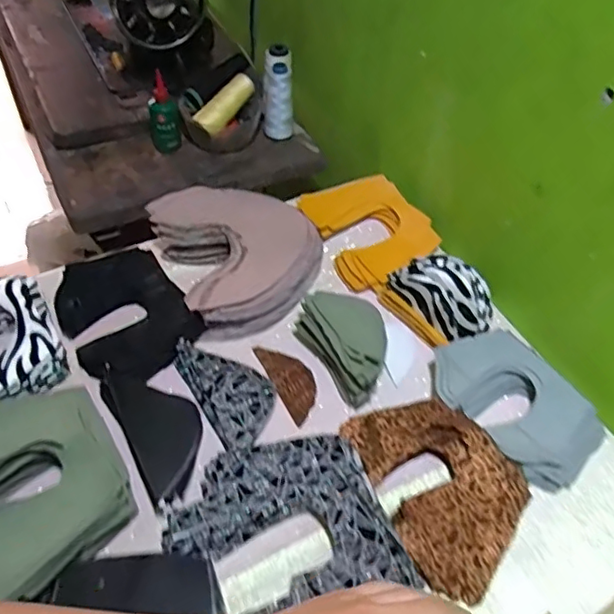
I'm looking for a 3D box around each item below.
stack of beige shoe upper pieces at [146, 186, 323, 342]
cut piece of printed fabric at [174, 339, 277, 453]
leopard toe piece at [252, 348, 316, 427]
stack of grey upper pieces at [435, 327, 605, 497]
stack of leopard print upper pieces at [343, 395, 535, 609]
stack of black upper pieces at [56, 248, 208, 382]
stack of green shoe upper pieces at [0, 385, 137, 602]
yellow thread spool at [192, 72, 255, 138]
[{"bbox_3d":[-0.074,-0.062,0.738,0.184,0.085,0.184,-19,54,-19],"label":"stack of beige shoe upper pieces"},{"bbox_3d":[-0.080,0.080,0.628,0.073,0.016,0.146,-23,54,-22],"label":"cut piece of printed fabric"},{"bbox_3d":[-0.017,0.080,0.660,0.044,0.009,0.101,-20,52,-20],"label":"leopard toe piece"},{"bbox_3d":[0.214,0.101,0.626,0.118,0.034,0.170,-28,56,-26],"label":"stack of grey upper pieces"},{"bbox_3d":[0.129,0.163,0.568,0.133,0.042,0.189,-19,53,-20],"label":"stack of leopard print upper pieces"},{"bbox_3d":[-0.206,0.003,0.679,0.127,0.028,0.157,-26,55,-24],"label":"stack of black upper pieces"},{"bbox_3d":[-0.243,0.153,0.536,0.147,0.048,0.185,-27,57,-24],"label":"stack of green shoe upper pieces"},{"bbox_3d":[-0.123,-0.307,0.913,0.036,0.034,0.114,37,82,25],"label":"yellow thread spool"}]

